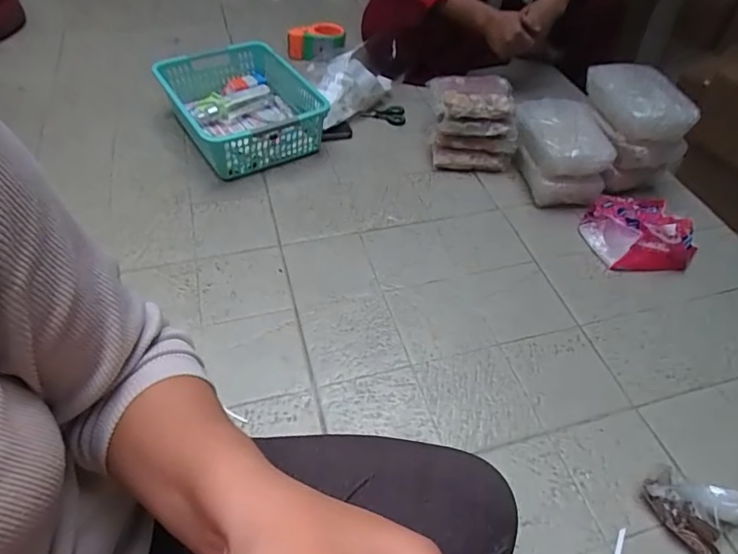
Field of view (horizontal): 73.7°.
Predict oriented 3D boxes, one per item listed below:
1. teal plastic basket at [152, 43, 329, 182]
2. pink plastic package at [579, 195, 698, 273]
[{"bbox_3d":[-0.262,-0.350,0.989,0.231,0.100,0.342,-28,56,-25],"label":"teal plastic basket"},{"bbox_3d":[0.450,-0.085,0.826,0.156,0.072,0.142,-3,49,-6],"label":"pink plastic package"}]

